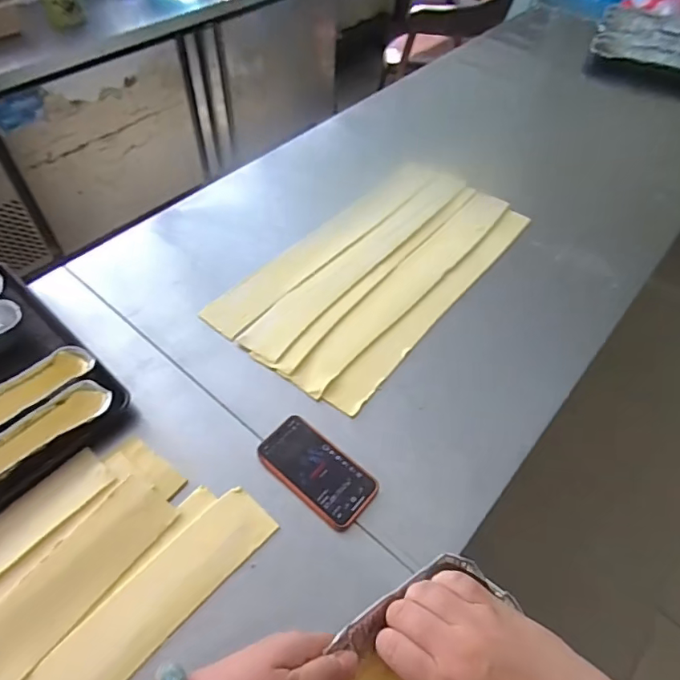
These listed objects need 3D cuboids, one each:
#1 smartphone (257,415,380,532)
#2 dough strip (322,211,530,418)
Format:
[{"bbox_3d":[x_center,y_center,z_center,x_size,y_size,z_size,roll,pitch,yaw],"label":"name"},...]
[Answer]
[{"bbox_3d":[-0.033,0.175,0.672,0.164,0.011,0.090,35,58,20],"label":"smartphone"},{"bbox_3d":[0.182,-0.081,0.885,0.061,0.008,0.592,35,58,20],"label":"dough strip"}]

